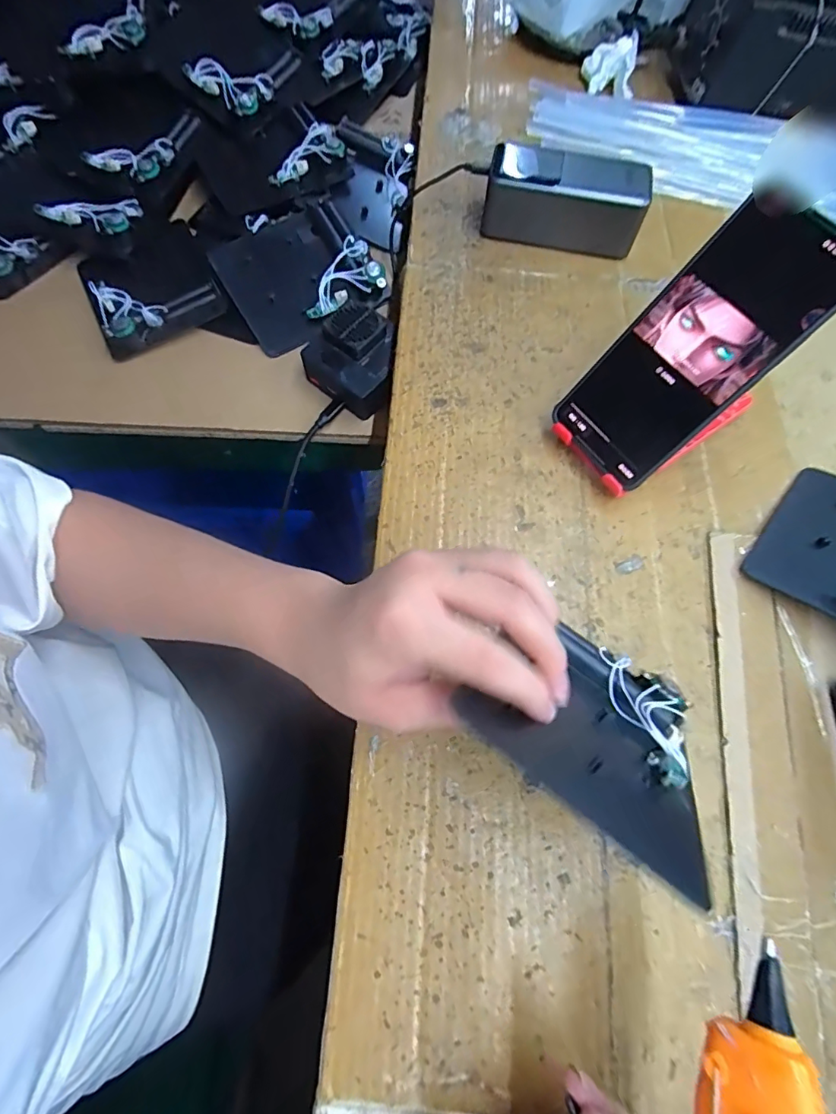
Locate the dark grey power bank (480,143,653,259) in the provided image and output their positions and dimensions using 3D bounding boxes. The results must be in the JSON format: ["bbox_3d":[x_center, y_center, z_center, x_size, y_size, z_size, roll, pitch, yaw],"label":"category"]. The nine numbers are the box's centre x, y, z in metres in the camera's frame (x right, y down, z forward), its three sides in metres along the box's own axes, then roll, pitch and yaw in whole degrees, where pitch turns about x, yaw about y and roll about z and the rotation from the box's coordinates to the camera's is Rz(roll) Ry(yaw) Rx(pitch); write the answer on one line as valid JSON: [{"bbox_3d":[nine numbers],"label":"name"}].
[{"bbox_3d":[0.122,-0.299,0.419,0.127,0.051,0.049,9,68,4],"label":"dark grey power bank"}]

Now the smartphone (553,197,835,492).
[{"bbox_3d":[0.161,-0.121,0.299,0.158,0.004,0.074,-46,72,30],"label":"smartphone"}]

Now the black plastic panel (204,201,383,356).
[{"bbox_3d":[-0.107,-0.256,0.455,0.128,0.015,0.113,-31,85,-7],"label":"black plastic panel"}]

